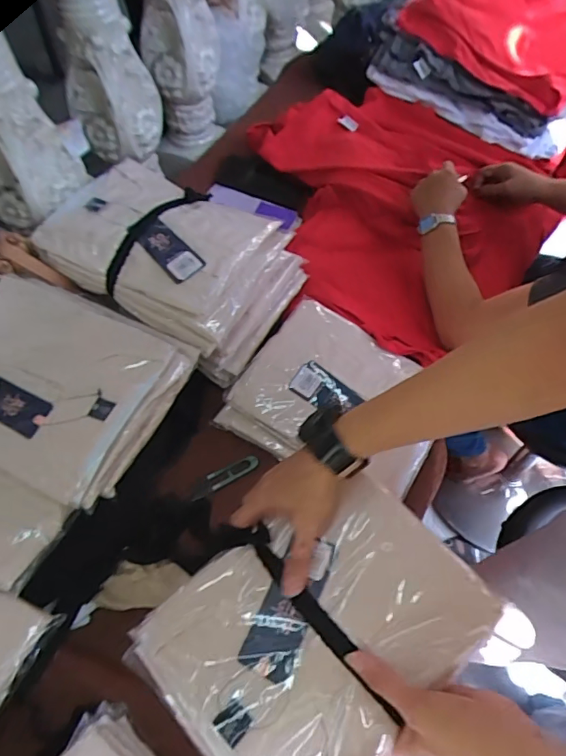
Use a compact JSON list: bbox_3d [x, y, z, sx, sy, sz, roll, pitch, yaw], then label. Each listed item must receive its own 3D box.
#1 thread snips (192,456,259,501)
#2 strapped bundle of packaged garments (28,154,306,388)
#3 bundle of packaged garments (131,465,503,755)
[{"bbox_3d":[-0.076,0.128,0.643,0.092,0.004,0.024,-24,61,-16],"label":"thread snips"},{"bbox_3d":[-0.158,-0.171,0.715,0.309,0.146,0.237,25,60,15],"label":"strapped bundle of packaged garments"},{"bbox_3d":[0.028,0.215,0.430,0.261,0.050,0.214,-38,65,-22],"label":"bundle of packaged garments"}]

